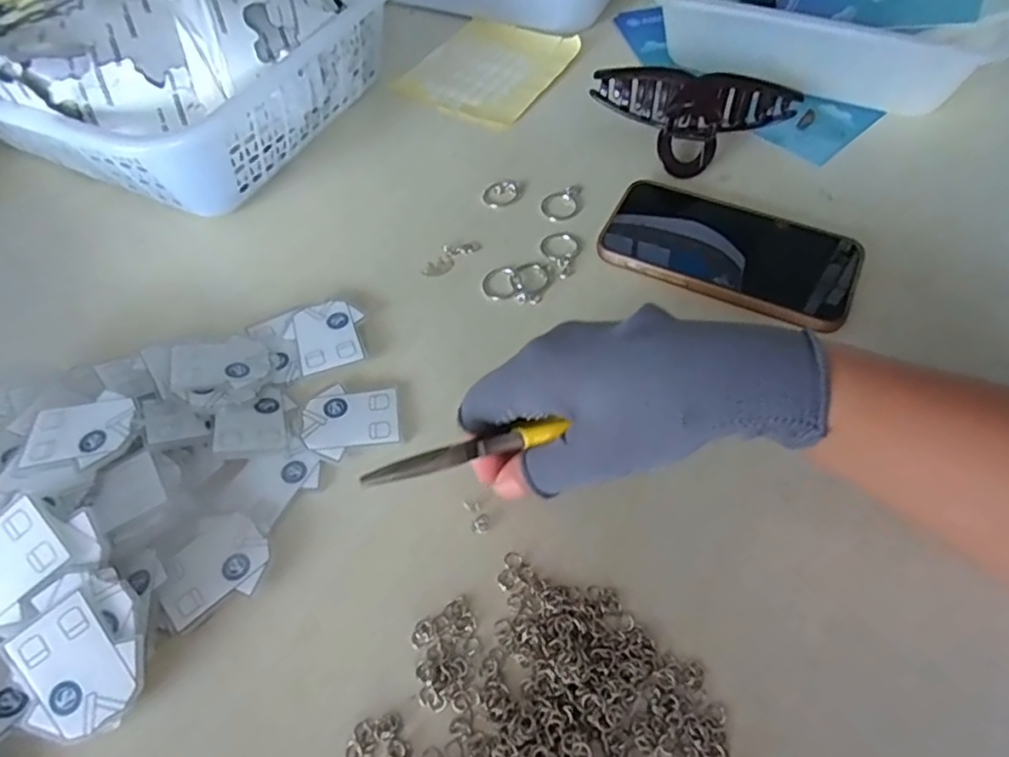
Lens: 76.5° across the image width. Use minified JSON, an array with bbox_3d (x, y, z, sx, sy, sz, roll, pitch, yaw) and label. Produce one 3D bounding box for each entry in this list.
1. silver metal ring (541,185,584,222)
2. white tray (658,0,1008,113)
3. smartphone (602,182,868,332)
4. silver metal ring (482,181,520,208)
[{"bbox_3d":[0.038,-0.120,0.432,0.025,0.005,0.035,7,55,7],"label":"silver metal ring"},{"bbox_3d":[0.251,-0.294,0.497,0.267,0.061,0.189,26,60,19],"label":"white tray"},{"bbox_3d":[0.134,-0.079,0.385,0.147,0.011,0.074,23,65,22],"label":"smartphone"},{"bbox_3d":[-0.002,-0.128,0.436,0.025,0.004,0.023,-1,55,1],"label":"silver metal ring"}]

